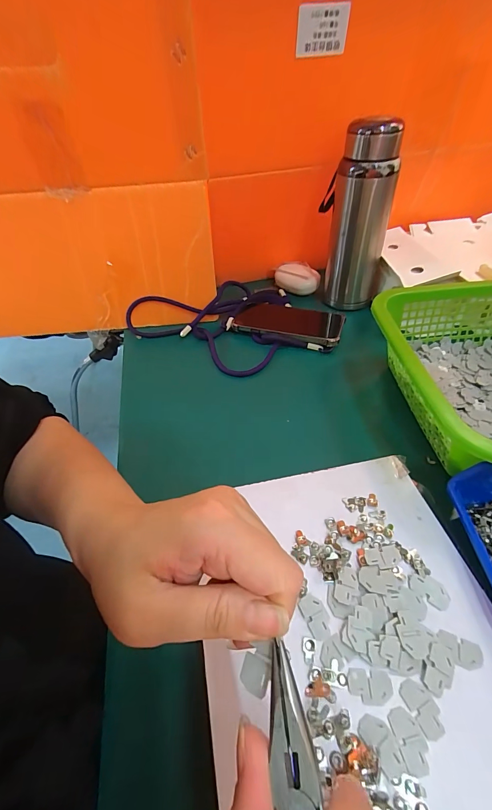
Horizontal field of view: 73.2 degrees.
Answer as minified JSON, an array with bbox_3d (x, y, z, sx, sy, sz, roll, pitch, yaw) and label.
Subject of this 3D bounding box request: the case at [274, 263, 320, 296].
[{"bbox_3d":[0.089,-0.229,0.596,0.082,0.031,0.047,17,49,19],"label":"case"}]

